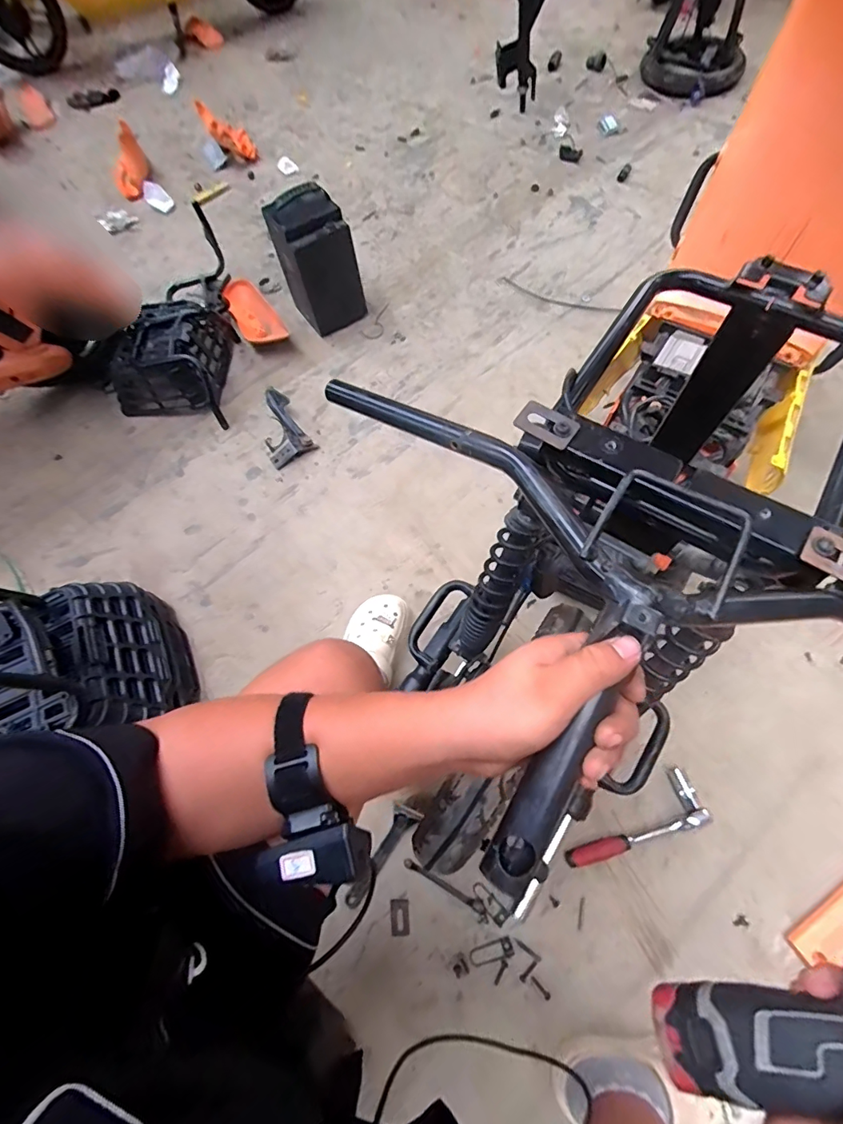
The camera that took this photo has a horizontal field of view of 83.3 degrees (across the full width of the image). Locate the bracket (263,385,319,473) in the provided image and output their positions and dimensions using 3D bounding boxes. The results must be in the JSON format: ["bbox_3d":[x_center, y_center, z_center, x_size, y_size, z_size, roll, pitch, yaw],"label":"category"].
[{"bbox_3d":[-0.349,-0.332,1.155,0.107,0.033,0.207,-30,66,-11],"label":"bracket"}]

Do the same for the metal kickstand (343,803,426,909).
[{"bbox_3d":[-0.070,0.482,0.785,0.048,0.016,0.173,34,70,18],"label":"metal kickstand"}]

